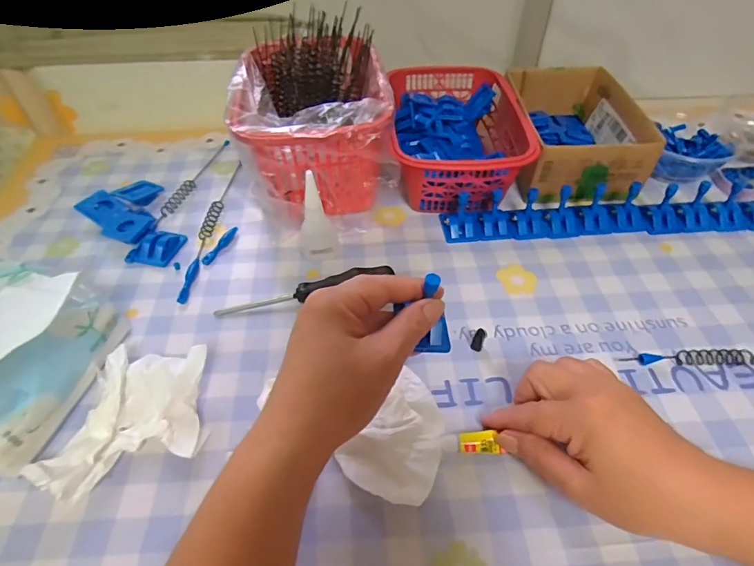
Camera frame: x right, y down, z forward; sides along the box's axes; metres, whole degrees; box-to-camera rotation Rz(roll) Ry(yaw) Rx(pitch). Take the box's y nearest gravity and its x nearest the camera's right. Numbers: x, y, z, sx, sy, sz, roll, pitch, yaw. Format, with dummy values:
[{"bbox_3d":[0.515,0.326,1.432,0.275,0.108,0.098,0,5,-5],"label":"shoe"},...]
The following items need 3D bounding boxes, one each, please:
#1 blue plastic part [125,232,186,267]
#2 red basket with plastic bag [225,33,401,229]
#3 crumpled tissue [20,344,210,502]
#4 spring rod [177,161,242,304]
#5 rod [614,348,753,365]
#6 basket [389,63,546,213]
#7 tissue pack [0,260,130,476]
[{"bbox_3d":[-0.223,-0.037,0.443,0.042,0.012,0.045,7,50,7],"label":"blue plastic part"},{"bbox_3d":[-0.067,-0.178,0.491,0.153,0.117,0.236,-6,49,-4],"label":"red basket with plastic bag"},{"bbox_3d":[-0.172,0.095,0.307,0.096,0.036,0.106,7,50,7],"label":"crumpled tissue"},{"bbox_3d":[-0.179,-0.068,0.477,0.013,0.007,0.226,1,49,2],"label":"spring rod"},{"bbox_3d":[0.291,0.059,0.349,0.186,0.010,0.013,1,49,2],"label":"rod"},{"bbox_3d":[0.086,-0.170,0.507,0.141,0.073,0.208,-3,49,-1],"label":"basket"},{"bbox_3d":[-0.260,0.055,0.313,0.080,0.085,0.140,9,50,9],"label":"tissue pack"}]

